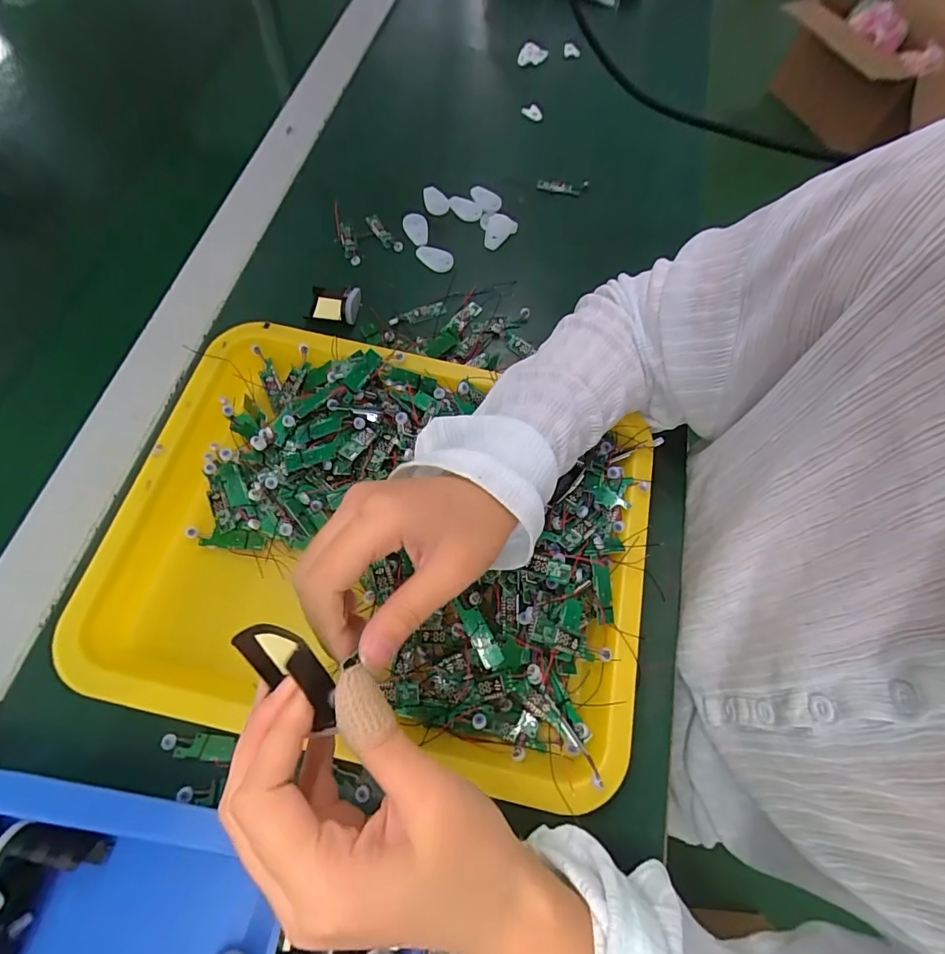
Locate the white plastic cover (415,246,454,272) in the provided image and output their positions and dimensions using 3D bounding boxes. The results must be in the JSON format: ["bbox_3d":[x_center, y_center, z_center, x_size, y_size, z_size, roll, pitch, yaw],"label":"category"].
[{"bbox_3d":[-0.035,-0.200,0.431,0.036,0.009,0.019,21,67,5],"label":"white plastic cover"}]

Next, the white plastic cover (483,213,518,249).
[{"bbox_3d":[0.027,-0.235,0.447,0.028,0.012,0.041,12,67,2],"label":"white plastic cover"}]

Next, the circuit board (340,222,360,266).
[{"bbox_3d":[-0.114,-0.214,0.437,0.013,0.011,0.053,-15,69,-9],"label":"circuit board"}]

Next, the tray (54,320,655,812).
[{"bbox_3d":[-0.057,0.033,0.307,0.331,0.041,0.257,13,67,2],"label":"tray"}]

